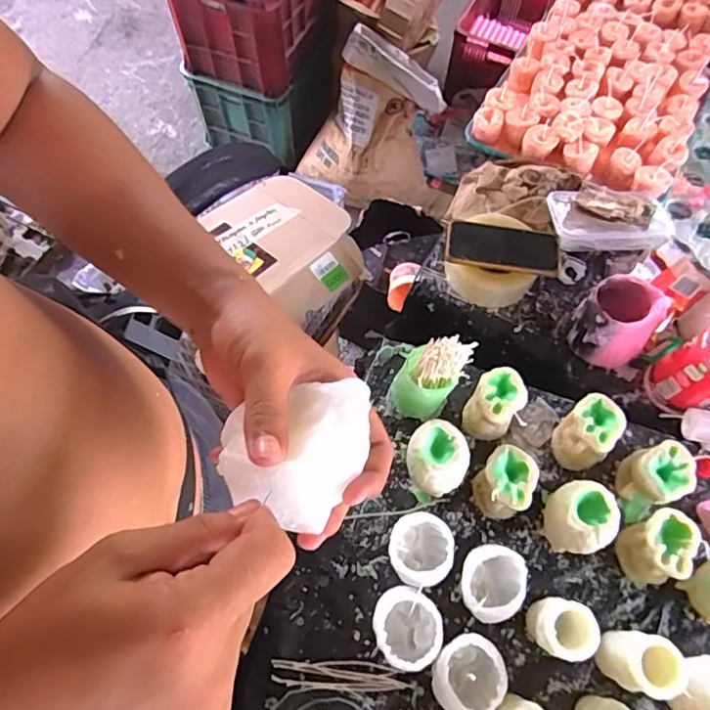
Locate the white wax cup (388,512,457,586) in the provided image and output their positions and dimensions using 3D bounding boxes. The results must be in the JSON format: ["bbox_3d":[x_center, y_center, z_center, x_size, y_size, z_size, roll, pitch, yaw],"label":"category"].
[{"bbox_3d":[0.073,0.222,0.613,0.070,0.058,0.073,0,64,-1],"label":"white wax cup"}]

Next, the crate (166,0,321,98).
[{"bbox_3d":[-0.268,-0.991,1.514,0.336,0.249,0.409,18,65,8],"label":"crate"}]

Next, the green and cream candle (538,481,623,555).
[{"bbox_3d":[0.258,0.191,0.633,0.075,0.071,0.072,0,64,-1],"label":"green and cream candle"}]

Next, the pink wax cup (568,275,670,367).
[{"bbox_3d":[0.346,-0.044,0.723,0.098,0.098,0.081,41,70,17],"label":"pink wax cup"}]

